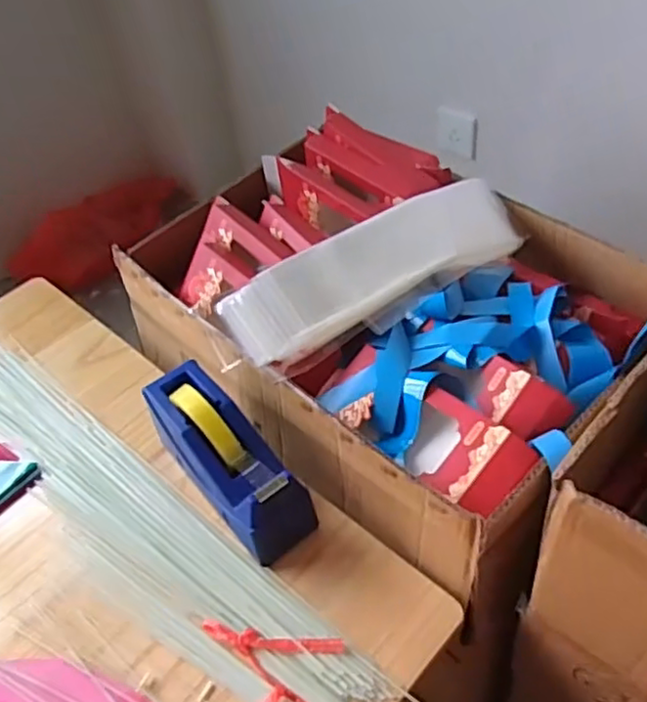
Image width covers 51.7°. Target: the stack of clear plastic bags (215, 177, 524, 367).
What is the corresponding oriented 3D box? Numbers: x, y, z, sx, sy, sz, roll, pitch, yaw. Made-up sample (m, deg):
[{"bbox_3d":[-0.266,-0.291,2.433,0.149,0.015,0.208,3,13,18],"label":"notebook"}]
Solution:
[{"bbox_3d":[0.066,-0.093,0.724,0.357,0.047,0.122,-30,50,-18],"label":"stack of clear plastic bags"}]

